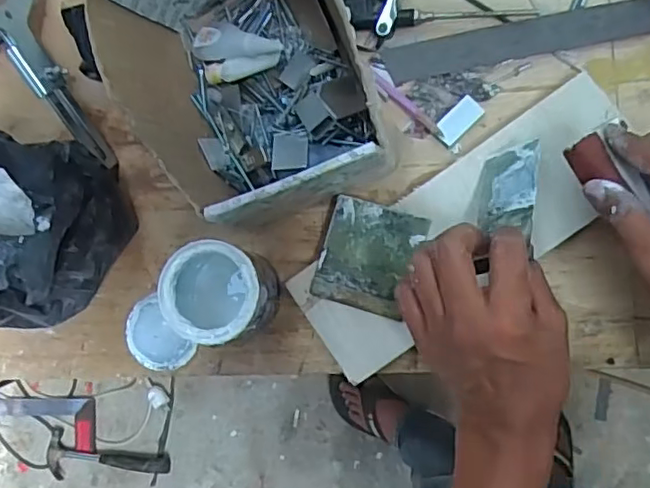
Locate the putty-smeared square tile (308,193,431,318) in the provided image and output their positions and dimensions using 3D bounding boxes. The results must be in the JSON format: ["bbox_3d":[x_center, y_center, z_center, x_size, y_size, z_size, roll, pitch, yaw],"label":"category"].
[{"bbox_3d":[0.033,0.010,0.458,0.072,0.008,0.079,16,88,9],"label":"putty-smeared square tile"}]

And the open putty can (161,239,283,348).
[{"bbox_3d":[-0.075,0.035,0.452,0.070,0.081,0.066,-1,86,8],"label":"open putty can"}]

